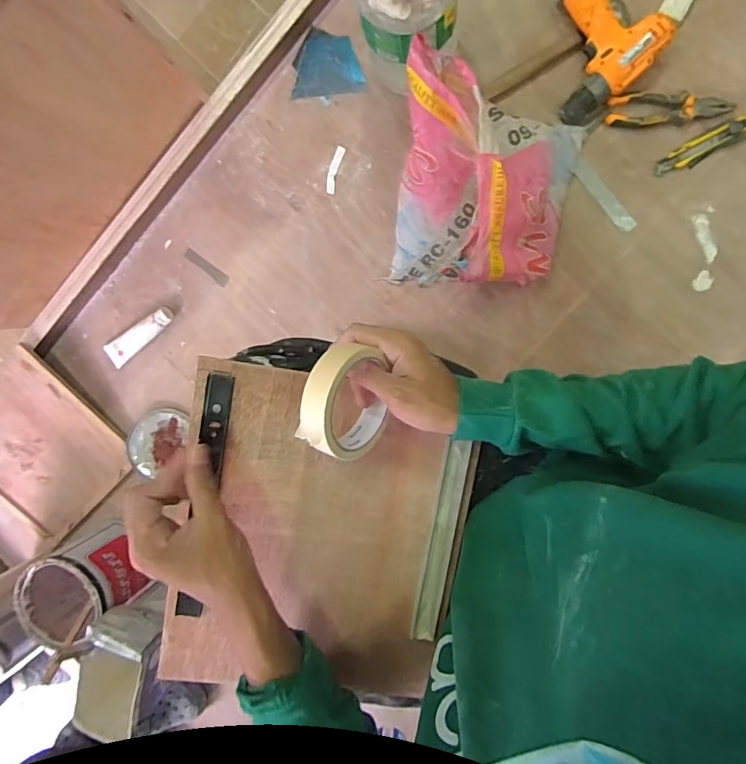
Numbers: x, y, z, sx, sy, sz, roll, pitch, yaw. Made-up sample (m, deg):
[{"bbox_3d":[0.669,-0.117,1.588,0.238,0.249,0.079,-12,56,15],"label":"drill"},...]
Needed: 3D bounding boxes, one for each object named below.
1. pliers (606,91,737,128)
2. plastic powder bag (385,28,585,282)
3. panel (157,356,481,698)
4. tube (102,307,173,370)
[{"bbox_3d":[0.491,-0.452,0.801,0.189,0.021,0.045,2,96,7],"label":"pliers"},{"bbox_3d":[0.182,-0.310,0.782,0.284,0.176,0.303,9,96,7],"label":"plastic powder bag"},{"bbox_3d":[-0.048,0.153,0.477,0.271,0.011,0.306,9,94,-8],"label":"panel"},{"bbox_3d":[-0.459,-0.095,0.948,0.161,0.023,0.047,-39,89,9],"label":"tube"}]

